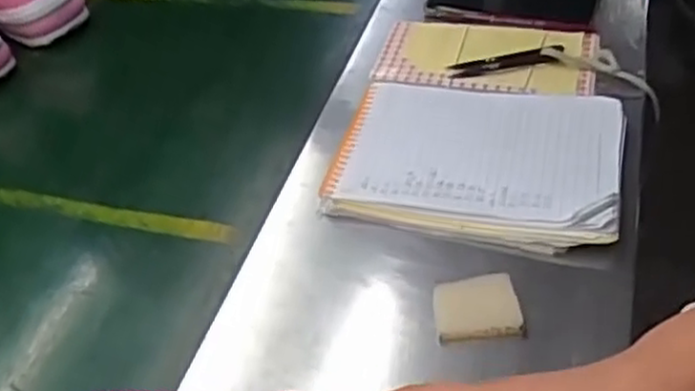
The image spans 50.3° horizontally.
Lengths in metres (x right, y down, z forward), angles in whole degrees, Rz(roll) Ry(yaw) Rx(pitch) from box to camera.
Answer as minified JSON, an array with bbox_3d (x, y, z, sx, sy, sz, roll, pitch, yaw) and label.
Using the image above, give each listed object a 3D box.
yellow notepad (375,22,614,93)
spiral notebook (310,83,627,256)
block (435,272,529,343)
[{"bbox_3d":[0.131,-0.128,0.677,0.198,0.017,0.102,6,44,12],"label":"yellow notepad"},{"bbox_3d":[0.099,-0.033,0.578,0.212,0.031,0.164,10,48,12],"label":"spiral notebook"},{"bbox_3d":[0.084,0.073,0.483,0.054,0.014,0.045,-3,47,0],"label":"block"}]

